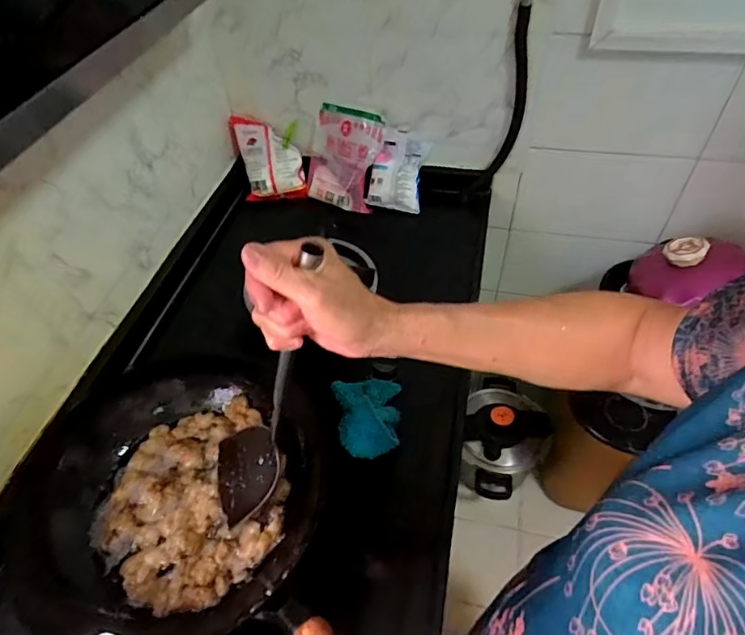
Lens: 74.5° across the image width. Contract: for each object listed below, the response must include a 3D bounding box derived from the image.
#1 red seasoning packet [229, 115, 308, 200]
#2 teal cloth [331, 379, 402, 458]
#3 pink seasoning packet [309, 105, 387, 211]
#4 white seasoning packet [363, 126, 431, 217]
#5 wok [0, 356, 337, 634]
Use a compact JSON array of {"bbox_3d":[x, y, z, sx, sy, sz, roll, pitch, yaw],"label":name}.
[{"bbox_3d":[-0.229,-0.351,1.078,0.146,0.047,0.187,-8,94,-6],"label":"red seasoning packet"},{"bbox_3d":[-0.002,0.128,0.665,0.094,0.046,0.118,-10,49,-4],"label":"teal cloth"},{"bbox_3d":[-0.066,-0.338,1.037,0.164,0.199,0.041,20,19,22],"label":"pink seasoning packet"},{"bbox_3d":[0.055,-0.309,1.034,0.111,0.027,0.157,12,90,2],"label":"white seasoning packet"},{"bbox_3d":[-0.118,0.226,0.464,0.456,0.160,0.241,32,58,27],"label":"wok"}]

